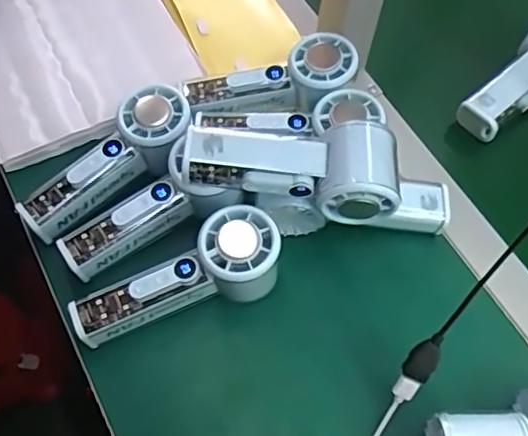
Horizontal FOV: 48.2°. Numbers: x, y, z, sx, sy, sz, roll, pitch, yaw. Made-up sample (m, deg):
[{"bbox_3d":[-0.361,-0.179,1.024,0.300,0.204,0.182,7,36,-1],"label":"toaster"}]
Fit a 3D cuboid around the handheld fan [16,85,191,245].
[{"bbox_3d":[-0.117,-0.041,0.456,0.148,0.035,0.053,-43,70,-7],"label":"handheld fan"}]

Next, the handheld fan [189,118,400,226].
[{"bbox_3d":[0.022,-0.040,0.426,0.149,0.046,0.060,8,61,2],"label":"handheld fan"}]

